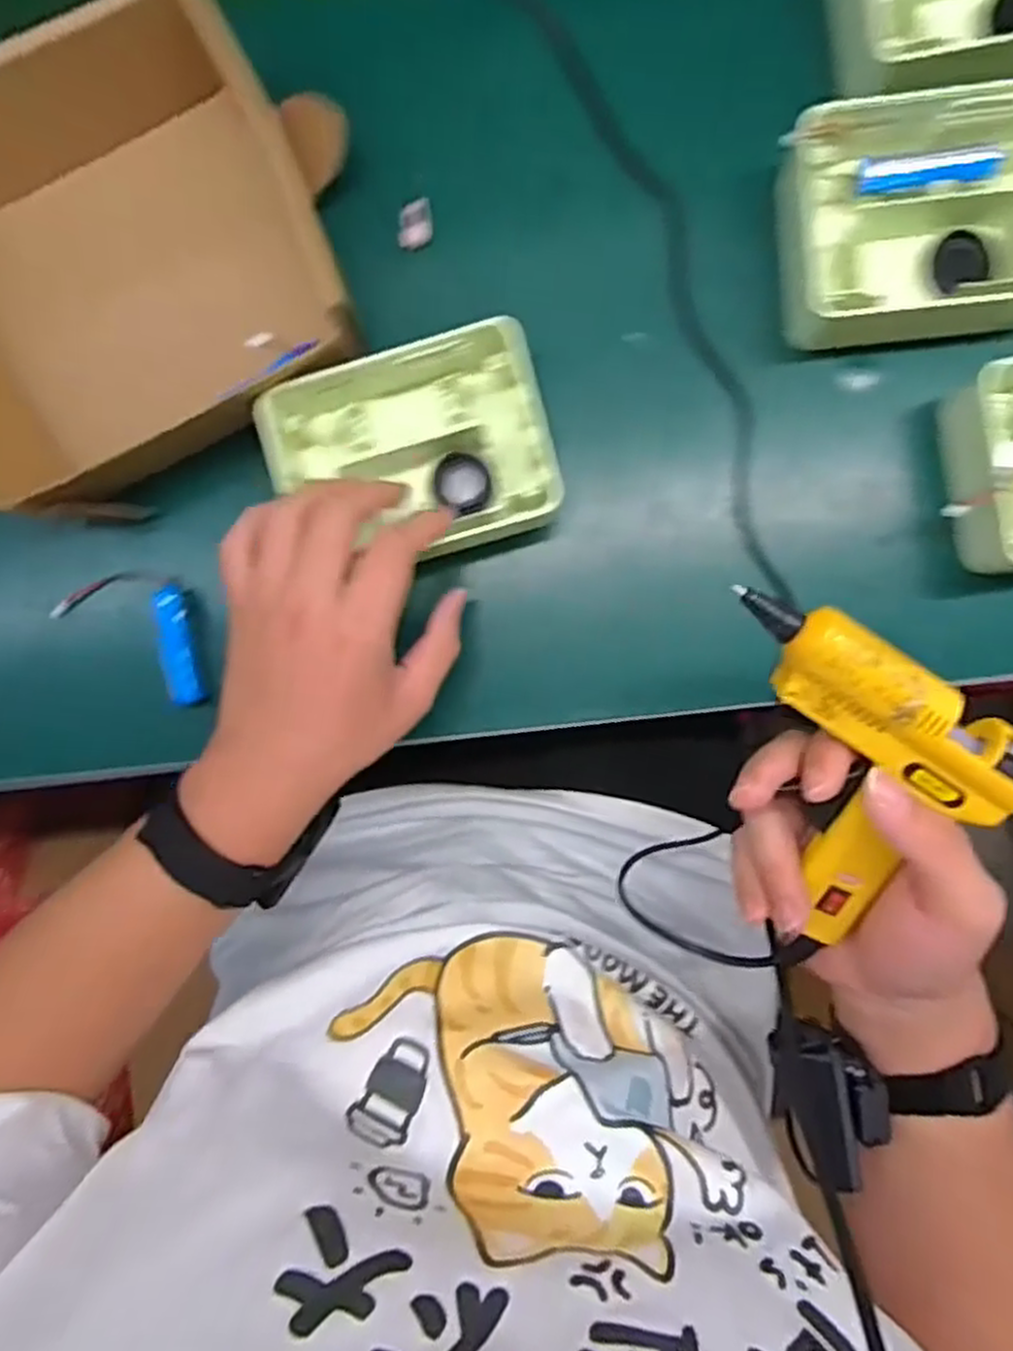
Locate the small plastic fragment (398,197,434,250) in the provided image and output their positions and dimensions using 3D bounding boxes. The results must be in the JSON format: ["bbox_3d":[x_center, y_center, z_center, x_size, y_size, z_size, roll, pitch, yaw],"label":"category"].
[{"bbox_3d":[-0.052,-0.259,0.429,0.019,0.004,0.028,-6,90,4],"label":"small plastic fragment"}]

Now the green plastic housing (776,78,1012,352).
[{"bbox_3d":[0.225,-0.234,0.389,0.155,0.055,0.111,-6,90,4],"label":"green plastic housing"}]

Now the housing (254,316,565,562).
[{"bbox_3d":[-0.050,-0.118,0.416,0.144,0.057,0.114,-16,89,4],"label":"housing"}]

